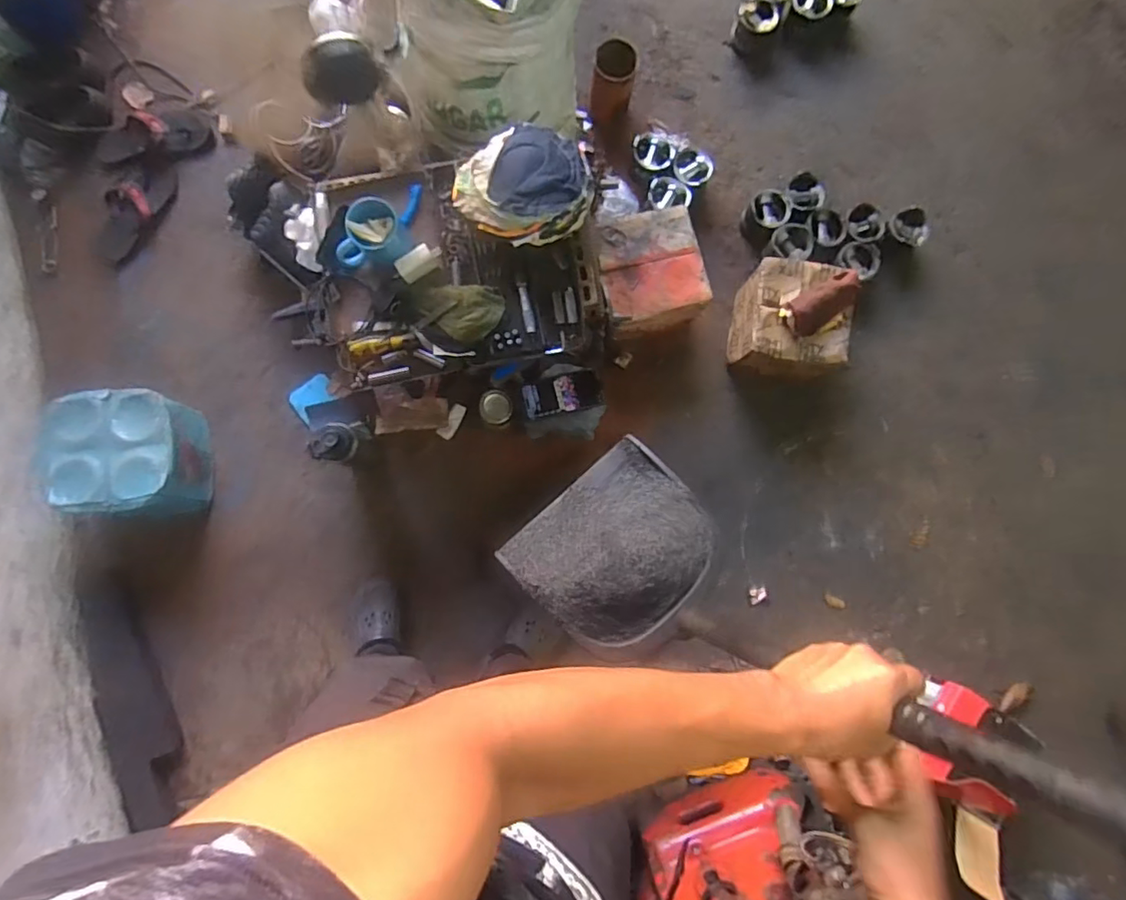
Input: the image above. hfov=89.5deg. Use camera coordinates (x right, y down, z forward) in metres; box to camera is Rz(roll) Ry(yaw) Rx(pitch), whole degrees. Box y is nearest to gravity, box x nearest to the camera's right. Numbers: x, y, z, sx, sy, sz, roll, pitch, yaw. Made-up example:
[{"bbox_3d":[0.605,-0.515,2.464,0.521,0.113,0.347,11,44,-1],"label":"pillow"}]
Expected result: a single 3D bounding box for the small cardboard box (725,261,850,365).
[{"bbox_3d":[0.500,-0.283,1.260,0.200,0.189,0.222,8,84,-2],"label":"small cardboard box"}]

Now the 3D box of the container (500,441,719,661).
[{"bbox_3d":[0.084,0.147,0.813,0.267,0.088,0.233,-41,87,-6],"label":"container"}]

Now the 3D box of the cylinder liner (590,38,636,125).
[{"bbox_3d":[0.117,-0.849,1.337,0.097,0.161,0.108,6,84,-2],"label":"cylinder liner"}]

